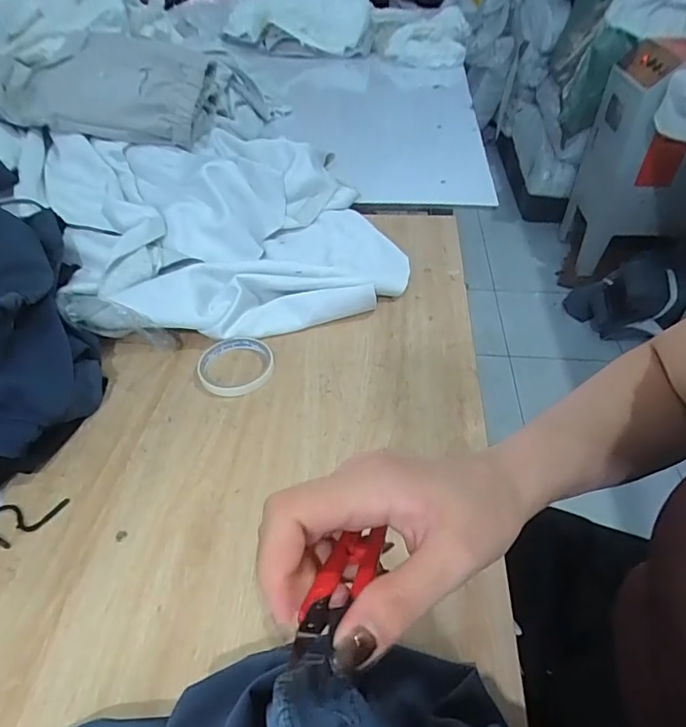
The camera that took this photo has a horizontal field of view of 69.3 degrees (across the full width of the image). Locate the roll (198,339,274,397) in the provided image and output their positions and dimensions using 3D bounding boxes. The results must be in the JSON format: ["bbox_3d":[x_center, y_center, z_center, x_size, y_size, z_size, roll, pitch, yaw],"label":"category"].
[{"bbox_3d":[-0.127,0.002,0.593,0.087,0.012,0.088,-1,44,1],"label":"roll"}]

